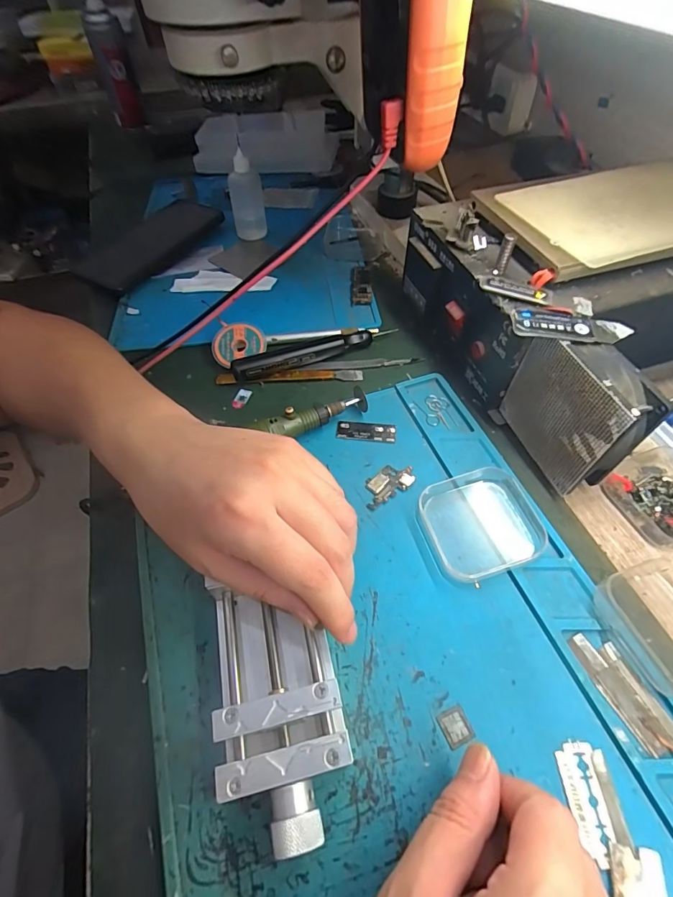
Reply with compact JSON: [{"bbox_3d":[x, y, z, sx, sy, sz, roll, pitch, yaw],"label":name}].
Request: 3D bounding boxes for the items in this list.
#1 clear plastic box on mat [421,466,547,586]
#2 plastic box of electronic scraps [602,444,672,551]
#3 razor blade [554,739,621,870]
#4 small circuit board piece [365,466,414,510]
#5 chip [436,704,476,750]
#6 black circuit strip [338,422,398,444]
[{"bbox_3d":[0.090,0.045,0.263,0.065,0.016,0.064,-14,54,-9],"label":"clear plastic box on mat"},{"bbox_3d":[0.219,0.028,0.275,0.065,0.020,0.063,-17,55,-11],"label":"plastic box of electronic scraps"},{"bbox_3d":[0.112,0.157,0.187,0.018,0.004,0.042,-1,53,0],"label":"razor blade"},{"bbox_3d":[0.034,0.024,0.287,0.040,0.004,0.021,-29,58,-19],"label":"small circuit board piece"},{"bbox_3d":[0.058,0.135,0.204,0.014,0.004,0.015,-19,55,-13],"label":"chip"},{"bbox_3d":[0.022,-0.013,0.313,0.043,0.004,0.017,3,53,4],"label":"black circuit strip"}]

